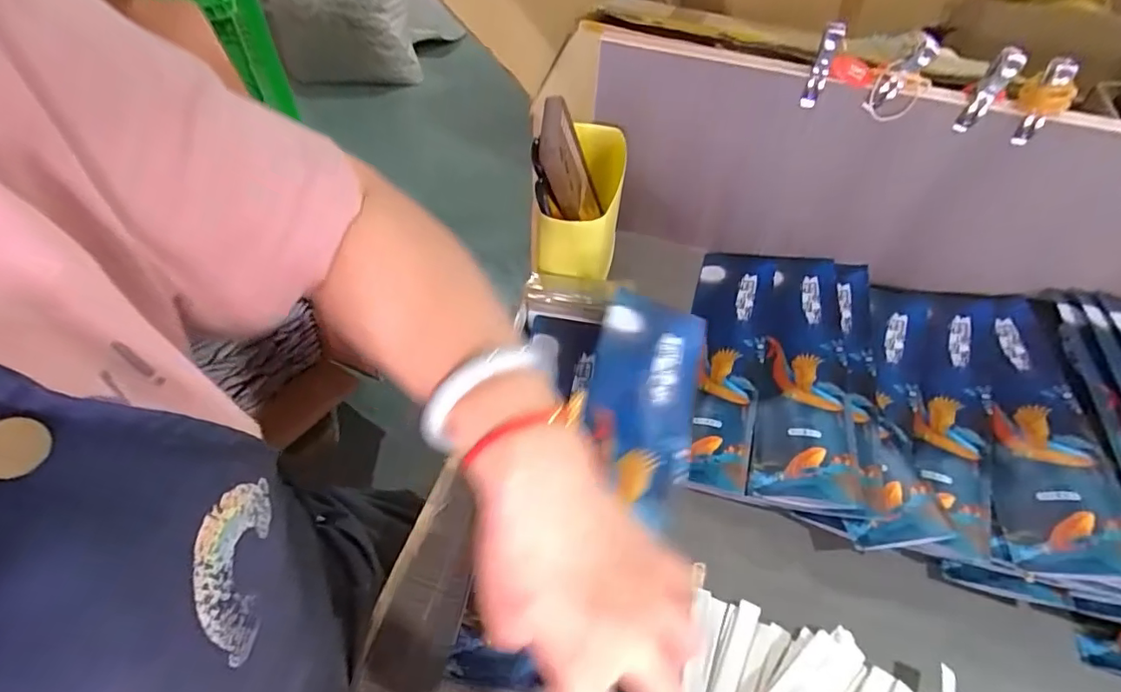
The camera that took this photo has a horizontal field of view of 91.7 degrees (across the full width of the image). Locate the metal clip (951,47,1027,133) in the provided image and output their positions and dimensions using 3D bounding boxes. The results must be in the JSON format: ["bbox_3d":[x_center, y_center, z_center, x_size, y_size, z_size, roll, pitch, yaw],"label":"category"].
[{"bbox_3d":[0.322,-0.190,0.408,0.018,0.064,0.017,36,60,24],"label":"metal clip"}]

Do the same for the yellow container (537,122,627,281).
[{"bbox_3d":[0.026,-0.144,0.506,0.066,0.082,0.169,10,52,6],"label":"yellow container"}]

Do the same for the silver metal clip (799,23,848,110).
[{"bbox_3d":[0.209,-0.222,0.435,0.014,0.068,0.016,18,54,13],"label":"silver metal clip"}]

